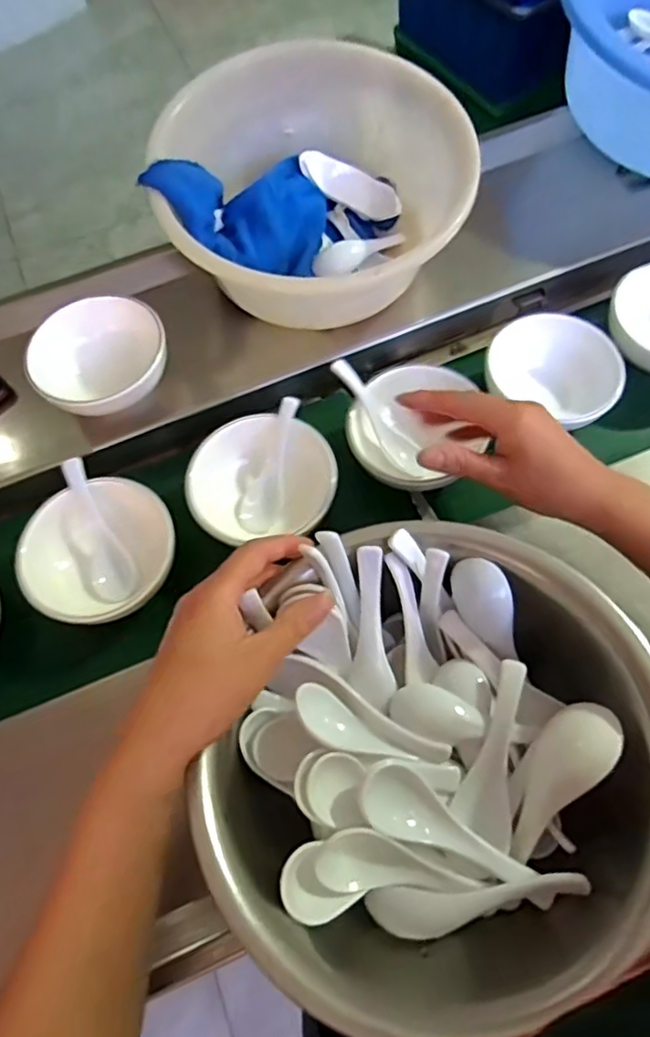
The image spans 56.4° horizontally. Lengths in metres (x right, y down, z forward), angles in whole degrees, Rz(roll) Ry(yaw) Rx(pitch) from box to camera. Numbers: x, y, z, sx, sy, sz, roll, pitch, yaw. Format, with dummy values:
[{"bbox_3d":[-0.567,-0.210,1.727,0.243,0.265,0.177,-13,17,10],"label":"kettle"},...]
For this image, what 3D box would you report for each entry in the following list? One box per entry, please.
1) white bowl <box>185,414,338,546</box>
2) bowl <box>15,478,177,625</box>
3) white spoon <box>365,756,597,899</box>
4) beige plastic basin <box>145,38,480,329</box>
[{"bbox_3d":[-0.052,-0.028,0.505,0.119,0.051,0.111,1,64,-1],"label":"white bowl"},{"bbox_3d":[-0.176,0.029,0.484,0.113,0.055,0.112,1,64,-1],"label":"bowl"},{"bbox_3d":[0.076,0.170,0.326,0.122,0.020,0.032,25,66,11],"label":"white spoon"},{"bbox_3d":[-0.009,-0.279,0.533,0.263,0.112,0.251,1,64,-1],"label":"beige plastic basin"}]

